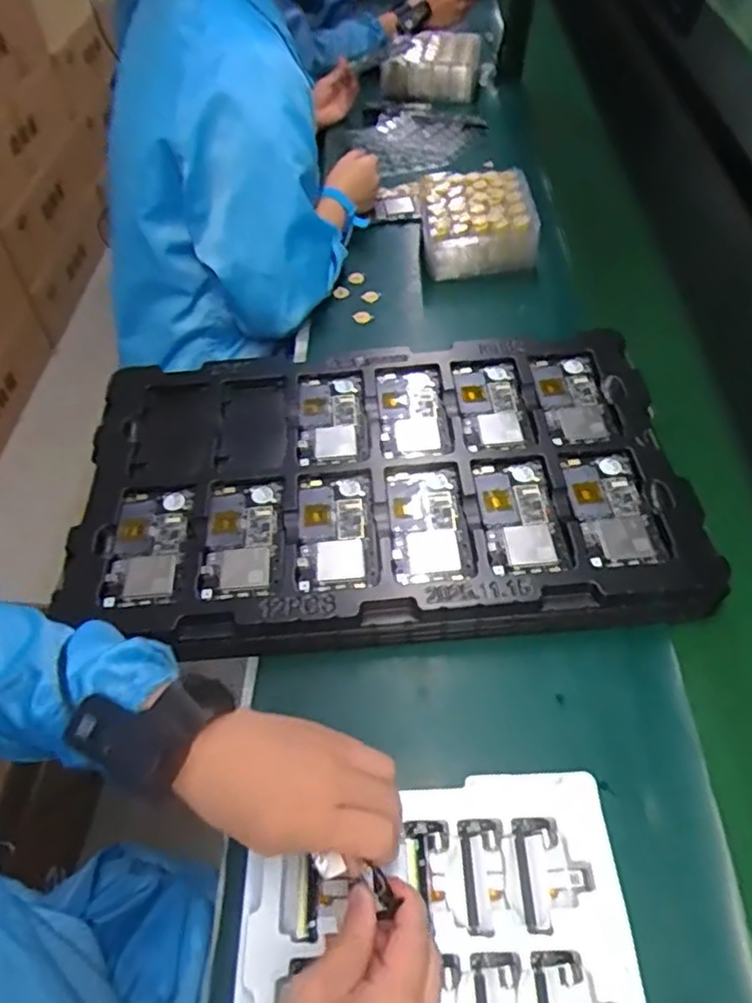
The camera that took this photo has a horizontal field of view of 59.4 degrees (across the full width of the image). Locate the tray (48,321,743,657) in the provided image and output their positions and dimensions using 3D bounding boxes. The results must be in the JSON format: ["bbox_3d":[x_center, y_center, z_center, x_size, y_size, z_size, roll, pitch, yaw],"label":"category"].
[{"bbox_3d":[-0.001,-0.027,0.640,0.557,0.041,0.339,-4,53,-2],"label":"tray"}]

